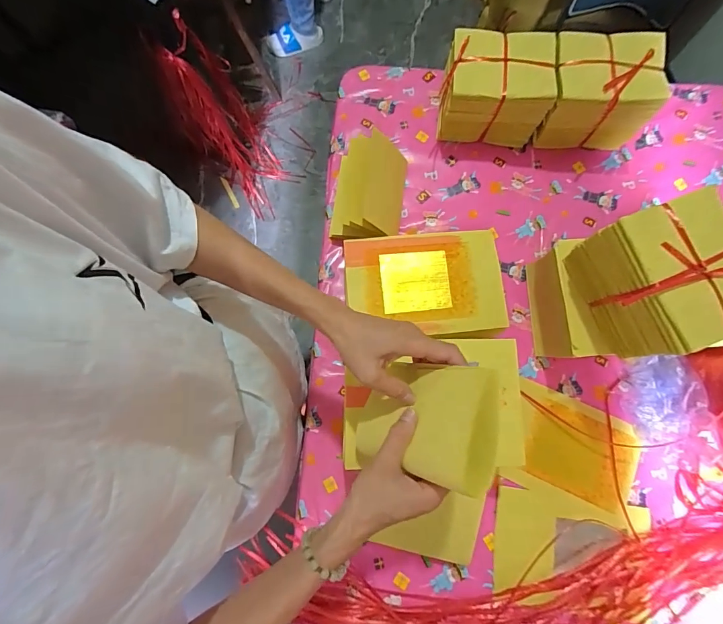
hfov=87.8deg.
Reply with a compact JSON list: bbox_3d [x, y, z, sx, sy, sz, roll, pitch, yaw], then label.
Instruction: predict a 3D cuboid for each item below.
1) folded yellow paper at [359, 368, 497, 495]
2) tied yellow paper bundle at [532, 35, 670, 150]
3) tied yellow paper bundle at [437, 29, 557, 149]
[{"bbox_3d":[0.056,0.109,0.372,0.010,0.161,0.103,31,64,-34],"label":"folded yellow paper"},{"bbox_3d":[0.394,-0.366,0.643,0.157,0.150,0.121,3,79,1],"label":"tied yellow paper bundle"},{"bbox_3d":[0.226,-0.382,0.655,0.168,0.135,0.119,6,79,2],"label":"tied yellow paper bundle"}]

